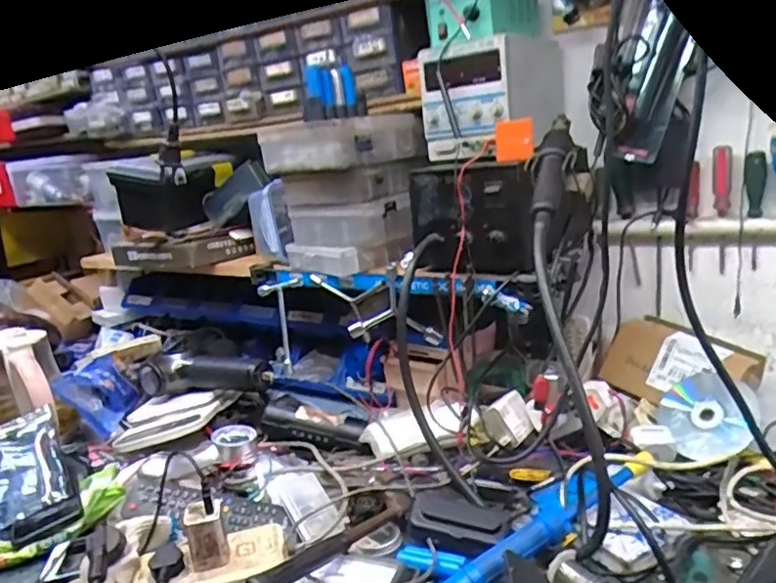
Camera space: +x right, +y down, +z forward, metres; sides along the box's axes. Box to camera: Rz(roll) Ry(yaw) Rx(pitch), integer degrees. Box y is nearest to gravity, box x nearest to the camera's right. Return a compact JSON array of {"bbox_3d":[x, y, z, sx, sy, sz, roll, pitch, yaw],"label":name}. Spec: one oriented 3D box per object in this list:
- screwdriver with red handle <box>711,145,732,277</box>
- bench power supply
[{"bbox_3d":[0.450,-0.109,0.833,0.022,0.172,0.032,2,15,29],"label":"screwdriver with red handle"},{"bbox_3d":[0.147,-0.268,0.854,0.134,0.139,0.201,3,15,31],"label":"bench power supply"}]

